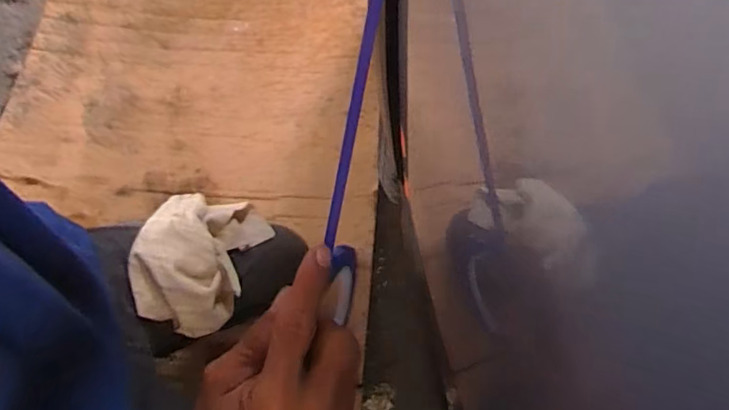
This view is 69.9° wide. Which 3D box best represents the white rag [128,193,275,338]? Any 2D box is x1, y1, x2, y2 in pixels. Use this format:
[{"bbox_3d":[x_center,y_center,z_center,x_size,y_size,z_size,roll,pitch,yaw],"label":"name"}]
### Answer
[{"bbox_3d":[-0.206,0.065,0.651,0.122,0.115,0.183,8,65,6],"label":"white rag"}]

